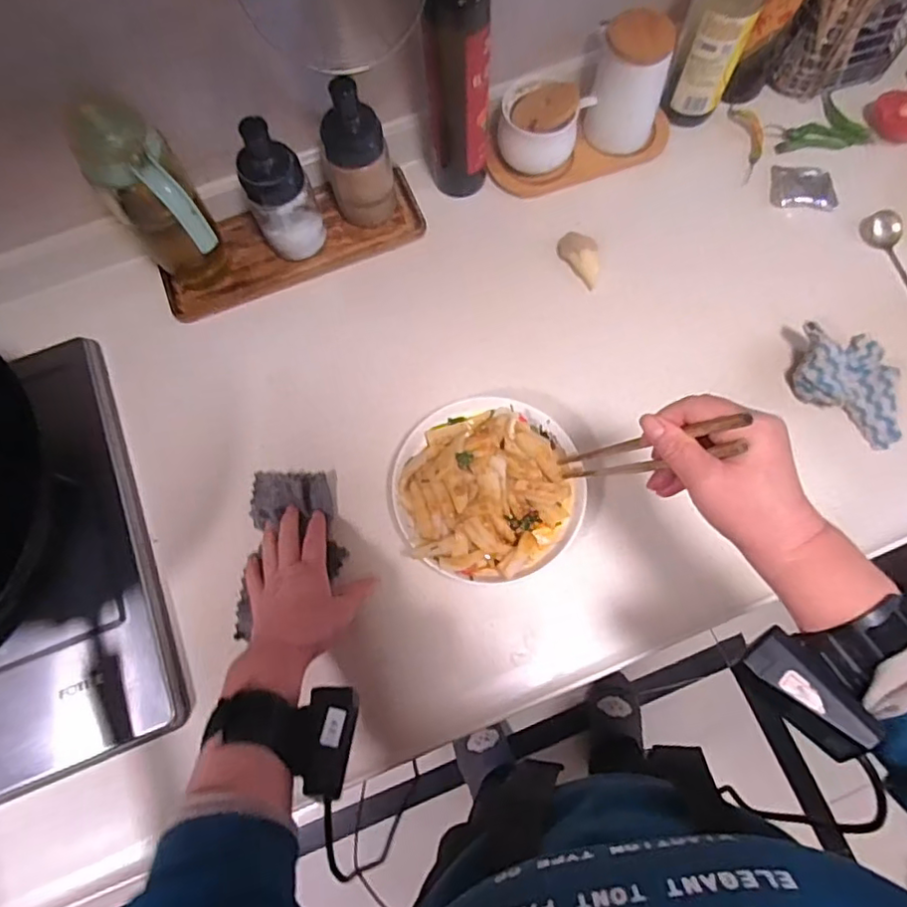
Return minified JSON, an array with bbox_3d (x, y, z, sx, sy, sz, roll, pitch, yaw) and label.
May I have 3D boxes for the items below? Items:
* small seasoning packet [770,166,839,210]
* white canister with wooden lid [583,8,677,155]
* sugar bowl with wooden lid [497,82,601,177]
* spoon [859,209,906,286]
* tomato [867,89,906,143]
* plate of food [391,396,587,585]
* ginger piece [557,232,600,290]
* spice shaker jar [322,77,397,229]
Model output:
[{"bbox_3d":[0.393,-0.298,0.668,0.069,0.011,0.055,9,72,4],"label":"small seasoning packet"},{"bbox_3d":[0.186,-0.385,0.635,0.076,0.116,0.073,0,72,1],"label":"white canister with wooden lid"},{"bbox_3d":[0.092,-0.355,0.660,0.086,0.077,0.087,36,76,12],"label":"sugar bowl with wooden lid"},{"bbox_3d":[0.485,-0.190,0.632,0.042,0.011,0.156,-17,72,-4],"label":"spoon"},{"bbox_3d":[0.514,-0.389,0.680,0.050,0.036,0.067,-41,76,-10],"label":"tomato"},{"bbox_3d":[0.032,0.032,0.557,0.167,0.062,0.167,0,72,1],"label":"plate of food"},{"bbox_3d":[0.140,-0.213,0.645,0.033,0.030,0.067,-29,74,-8],"label":"ginger piece"},{"bbox_3d":[-0.096,-0.297,0.602,0.067,0.150,0.057,-17,74,-3],"label":"spice shaker jar"}]

